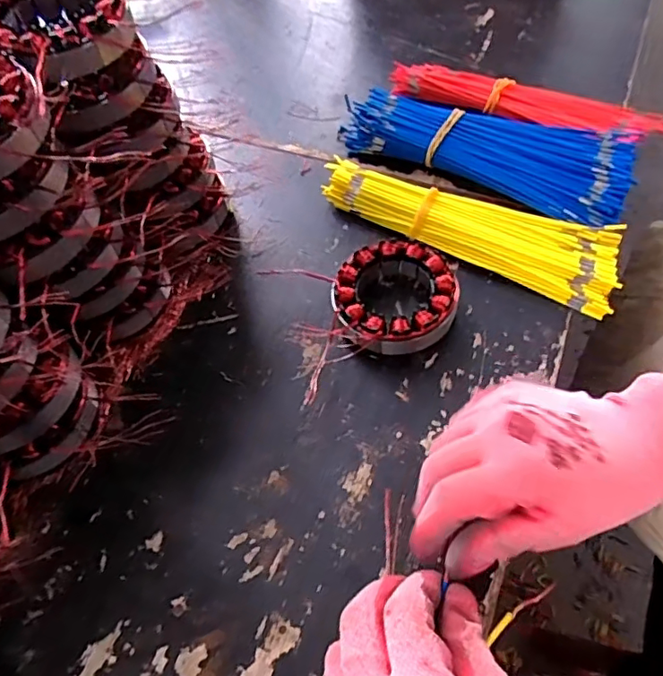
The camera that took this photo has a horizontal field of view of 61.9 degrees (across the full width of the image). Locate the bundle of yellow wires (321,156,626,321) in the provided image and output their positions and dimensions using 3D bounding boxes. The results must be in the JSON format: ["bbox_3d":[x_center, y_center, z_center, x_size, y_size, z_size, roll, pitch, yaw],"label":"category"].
[{"bbox_3d":[0.106,-0.091,0.444,0.241,0.025,0.071,24,61,19],"label":"bundle of yellow wires"}]

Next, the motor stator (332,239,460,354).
[{"bbox_3d":[0.045,-0.028,0.403,0.085,0.033,0.087,-2,56,3],"label":"motor stator"}]

